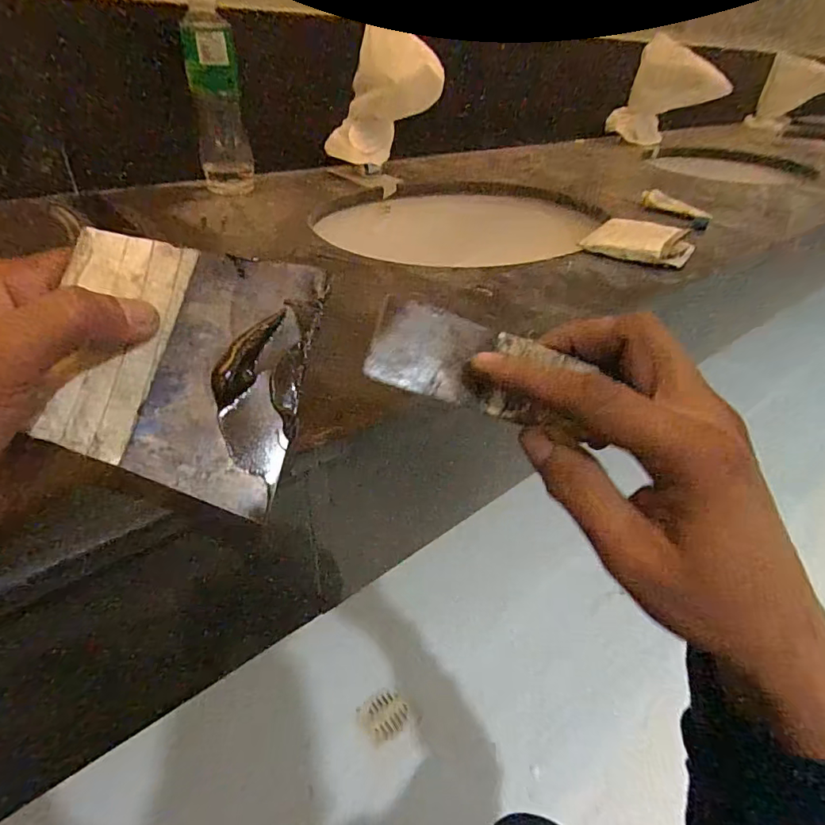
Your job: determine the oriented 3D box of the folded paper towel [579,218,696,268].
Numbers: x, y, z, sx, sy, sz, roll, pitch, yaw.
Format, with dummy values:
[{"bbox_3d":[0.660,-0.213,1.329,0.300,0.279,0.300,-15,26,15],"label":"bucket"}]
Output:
[{"bbox_3d":[0.261,-0.195,0.565,0.104,0.028,0.091,28,43,28],"label":"folded paper towel"}]

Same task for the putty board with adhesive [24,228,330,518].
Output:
[{"bbox_3d":[-0.091,-0.020,0.198,0.093,0.005,0.104,13,75,-12],"label":"putty board with adhesive"}]

